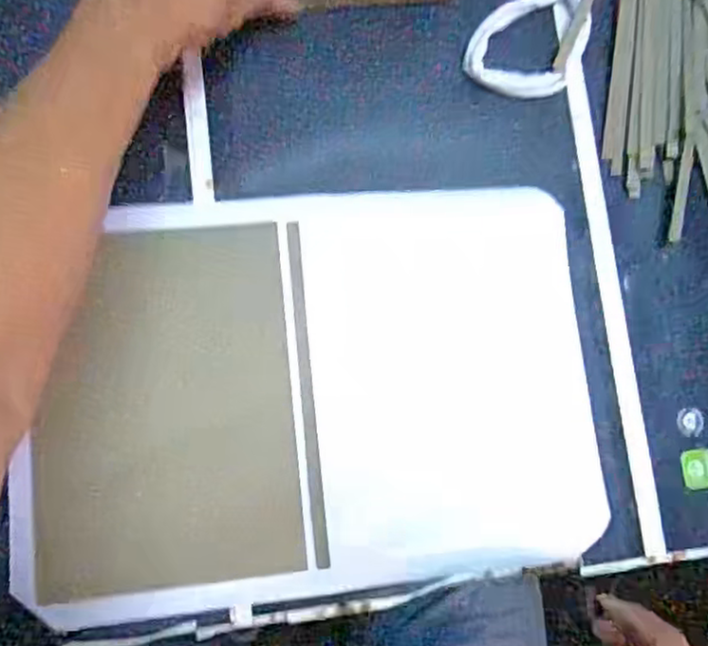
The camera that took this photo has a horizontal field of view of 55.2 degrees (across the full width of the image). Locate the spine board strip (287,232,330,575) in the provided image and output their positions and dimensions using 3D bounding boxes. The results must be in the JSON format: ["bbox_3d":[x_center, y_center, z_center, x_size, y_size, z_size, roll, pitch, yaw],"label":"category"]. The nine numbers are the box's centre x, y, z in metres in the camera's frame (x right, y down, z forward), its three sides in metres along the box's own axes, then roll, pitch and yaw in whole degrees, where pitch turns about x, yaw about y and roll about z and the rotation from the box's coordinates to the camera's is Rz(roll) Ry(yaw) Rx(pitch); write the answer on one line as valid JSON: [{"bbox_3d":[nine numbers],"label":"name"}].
[{"bbox_3d":[-0.030,0.043,0.448,0.008,0.004,0.224,-5,81,-7],"label":"spine board strip"}]

